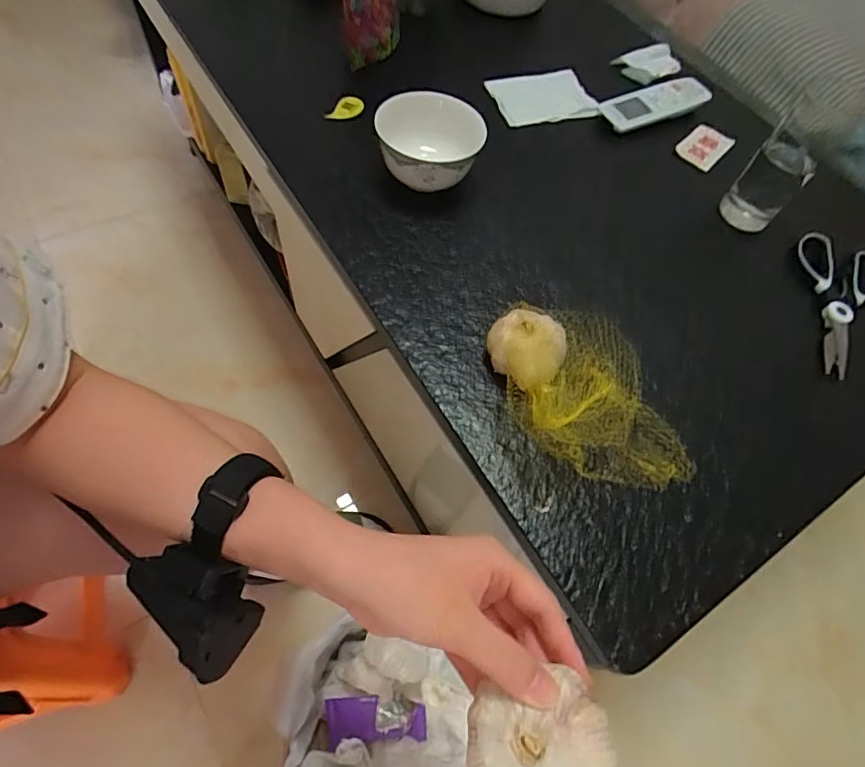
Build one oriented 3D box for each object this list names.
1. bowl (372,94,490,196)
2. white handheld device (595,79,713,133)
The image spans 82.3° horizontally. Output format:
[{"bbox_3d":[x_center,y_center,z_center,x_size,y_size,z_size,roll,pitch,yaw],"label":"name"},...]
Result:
[{"bbox_3d":[-0.003,-0.249,0.528,0.104,0.068,0.119,2,61,-5],"label":"bowl"},{"bbox_3d":[0.301,-0.378,0.663,0.163,0.017,0.056,-26,67,-19],"label":"white handheld device"}]

